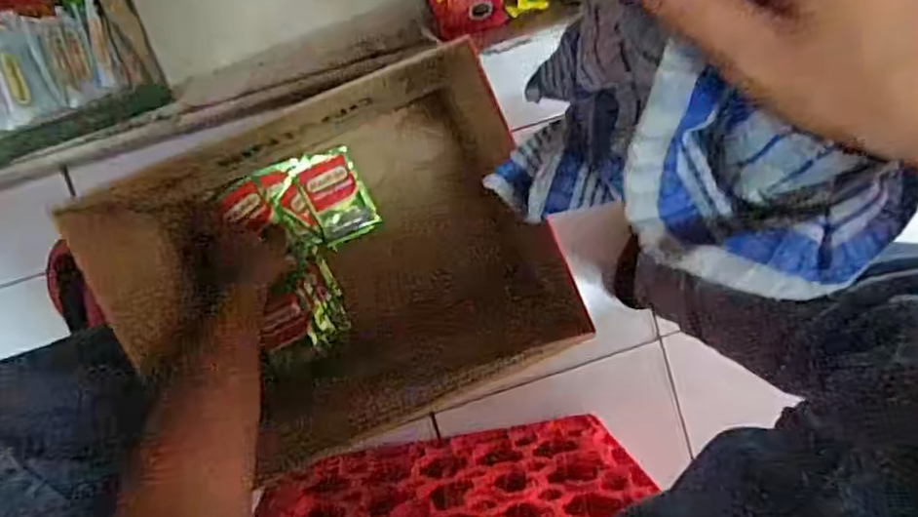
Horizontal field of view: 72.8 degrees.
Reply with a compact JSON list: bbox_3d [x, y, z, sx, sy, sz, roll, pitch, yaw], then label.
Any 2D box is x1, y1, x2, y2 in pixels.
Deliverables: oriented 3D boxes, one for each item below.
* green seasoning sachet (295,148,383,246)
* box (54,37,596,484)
[{"bbox_3d":[-0.139,-0.069,0.716,0.064,0.014,0.093,-24,98,-2],"label":"green seasoning sachet"},{"bbox_3d":[-0.107,0.018,0.713,0.443,0.097,0.367,-25,98,-2],"label":"box"}]

